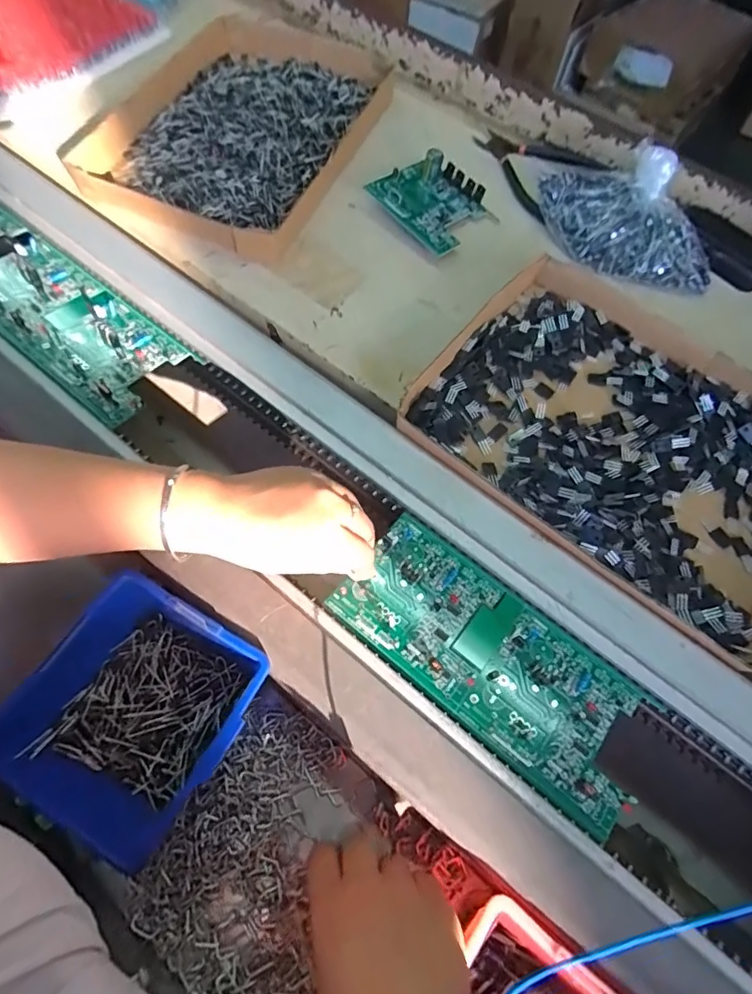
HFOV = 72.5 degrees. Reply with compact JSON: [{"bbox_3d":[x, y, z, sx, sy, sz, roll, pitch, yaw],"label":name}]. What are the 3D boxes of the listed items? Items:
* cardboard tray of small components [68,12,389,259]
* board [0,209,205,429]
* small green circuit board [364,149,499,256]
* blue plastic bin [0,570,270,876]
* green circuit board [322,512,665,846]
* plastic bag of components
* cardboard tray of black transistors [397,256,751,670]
[{"bbox_3d":[-0.140,-0.407,0.551,0.255,0.025,0.323,25,67,8],"label":"cardboard tray of small components"},{"bbox_3d":[-0.348,-0.218,0.462,0.436,0.015,0.088,37,70,13],"label":"board"},{"bbox_3d":[0.060,-0.298,0.515,0.088,0.035,0.102,-39,73,-18],"label":"small green circuit board"},{"bbox_3d":[-0.147,0.137,0.319,0.120,0.056,0.139,32,67,11],"label":"blue plastic bin"},{"bbox_3d":[0.078,0.107,0.344,0.212,0.010,0.092,40,70,14],"label":"green circuit board"},{"bbox_3d":[0.243,-0.264,0.487,0.181,0.073,0.083,38,68,14],"label":"plastic bag of components"},{"bbox_3d":[0.204,-0.048,0.419,0.314,0.031,0.239,37,70,13],"label":"cardboard tray of black transistors"}]

